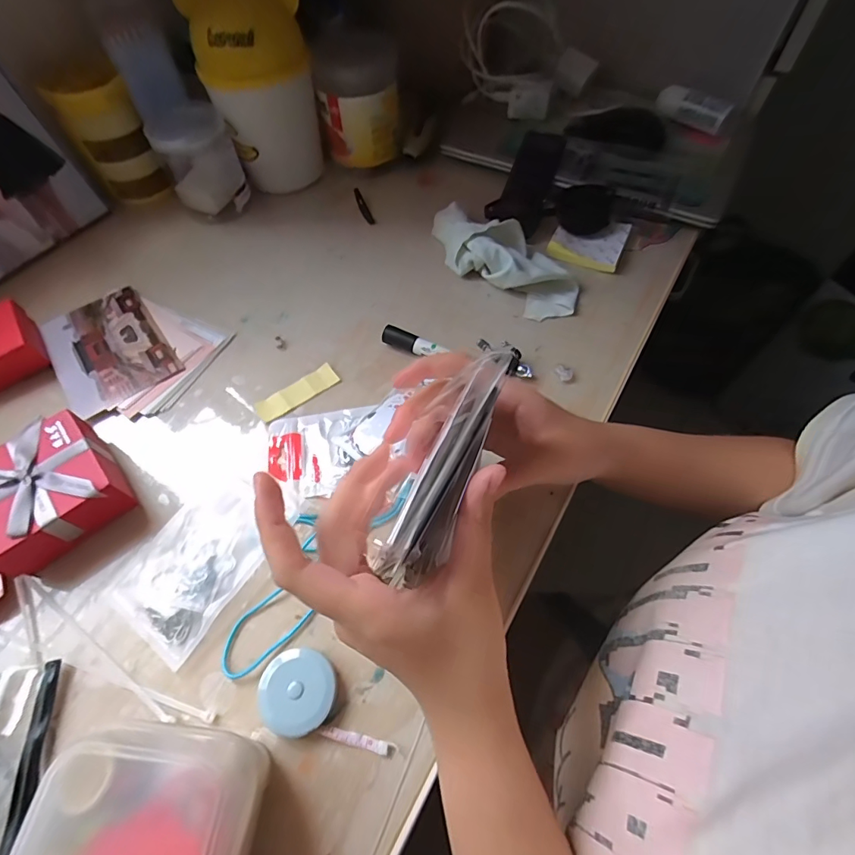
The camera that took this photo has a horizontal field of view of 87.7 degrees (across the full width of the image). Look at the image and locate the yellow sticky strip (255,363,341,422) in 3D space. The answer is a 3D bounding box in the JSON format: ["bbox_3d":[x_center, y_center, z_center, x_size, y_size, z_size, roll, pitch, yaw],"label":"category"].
[{"bbox_3d":[-0.122,-0.034,0.420,0.079,0.005,0.024,-32,64,-17],"label":"yellow sticky strip"}]

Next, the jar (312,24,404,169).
[{"bbox_3d":[-0.085,-0.407,0.559,0.096,0.119,0.106,-5,60,-2],"label":"jar"}]

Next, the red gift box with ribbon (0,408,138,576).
[{"bbox_3d":[-0.296,0.050,0.344,0.096,0.050,0.097,39,67,21],"label":"red gift box with ribbon"}]

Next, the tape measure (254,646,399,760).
[{"bbox_3d":[-0.064,0.174,0.287,0.089,0.014,0.047,8,60,5],"label":"tape measure"}]

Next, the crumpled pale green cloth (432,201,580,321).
[{"bbox_3d":[0.077,-0.188,0.480,0.195,0.043,0.075,38,67,20],"label":"crumpled pale green cloth"}]

